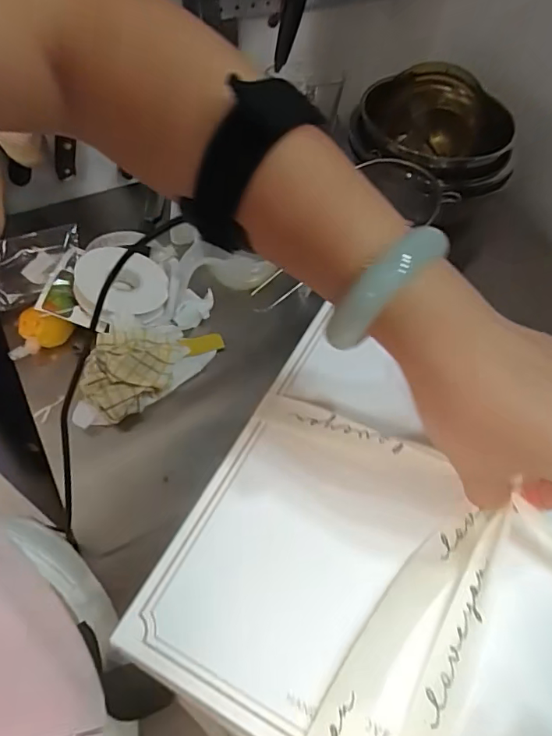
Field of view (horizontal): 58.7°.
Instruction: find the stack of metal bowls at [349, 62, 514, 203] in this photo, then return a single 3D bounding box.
[{"bbox_3d":[0.258,-0.390,0.802,0.250,0.126,0.250,18,57,7],"label":"stack of metal bowls"}]

